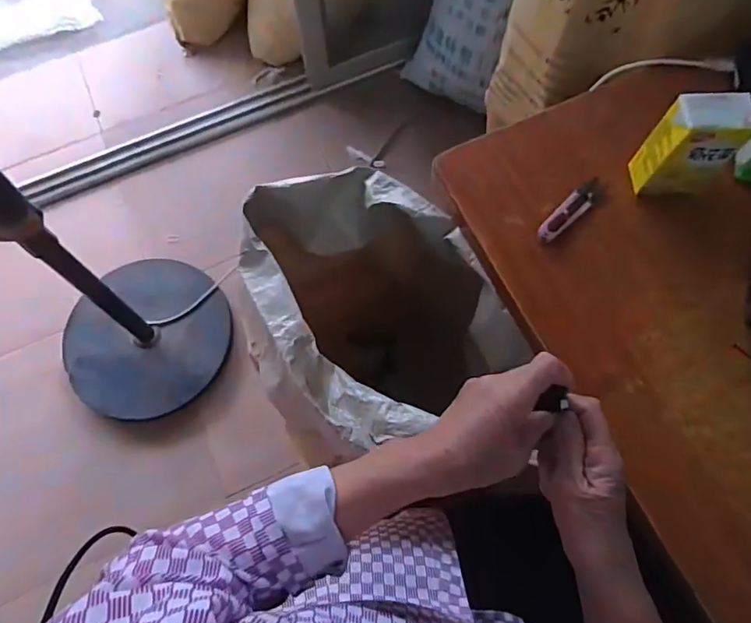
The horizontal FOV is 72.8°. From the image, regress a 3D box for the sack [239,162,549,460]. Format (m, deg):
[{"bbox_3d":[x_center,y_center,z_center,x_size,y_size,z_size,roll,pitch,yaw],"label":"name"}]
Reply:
[{"bbox_3d":[0.012,0.059,0.771,0.305,0.514,0.348,-6,69,-1],"label":"sack"}]

